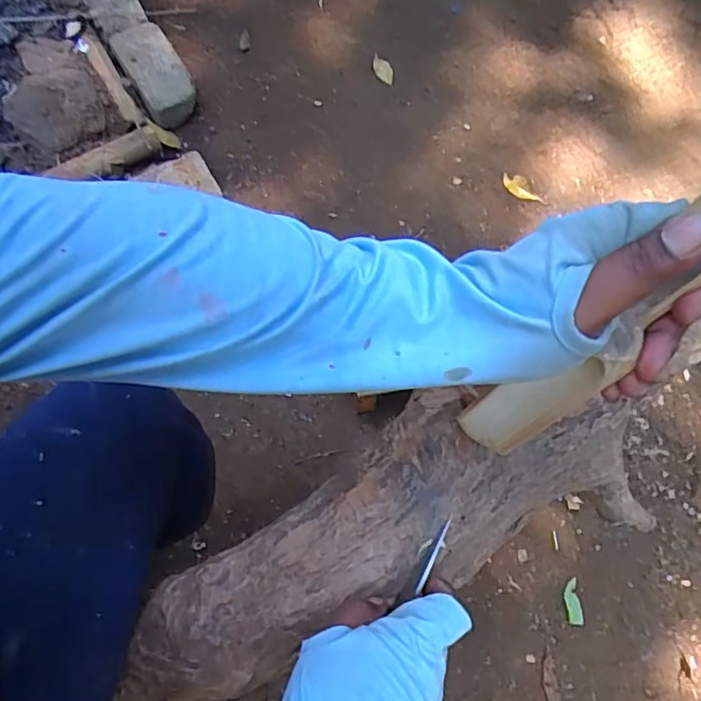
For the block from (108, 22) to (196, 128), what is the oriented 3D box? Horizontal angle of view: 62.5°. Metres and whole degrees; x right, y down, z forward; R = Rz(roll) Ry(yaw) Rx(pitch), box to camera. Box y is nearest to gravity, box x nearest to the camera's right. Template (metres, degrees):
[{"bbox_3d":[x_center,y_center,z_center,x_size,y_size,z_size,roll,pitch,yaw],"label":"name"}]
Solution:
[{"bbox_3d":[-0.434,-0.618,1.299,0.122,0.071,0.250,-29,74,-11],"label":"block"}]

